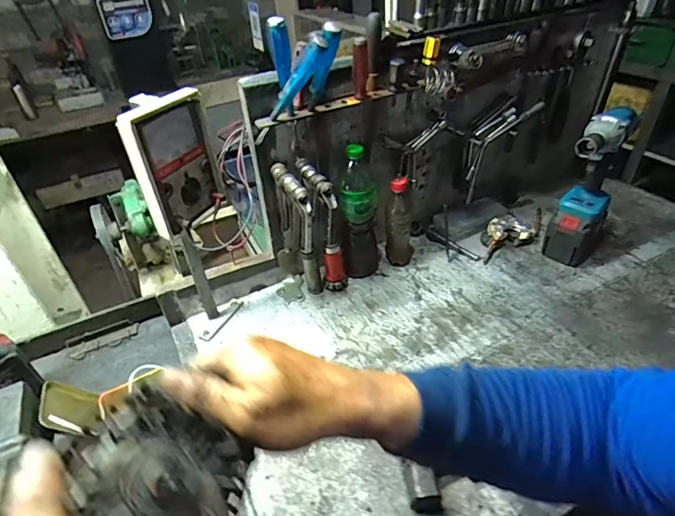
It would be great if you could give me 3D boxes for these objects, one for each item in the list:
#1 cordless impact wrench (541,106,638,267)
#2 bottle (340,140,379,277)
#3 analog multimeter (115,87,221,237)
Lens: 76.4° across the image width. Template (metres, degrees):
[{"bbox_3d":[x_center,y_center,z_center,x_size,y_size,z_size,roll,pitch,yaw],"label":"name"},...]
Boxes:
[{"bbox_3d":[0.459,-0.116,0.794,0.083,0.290,0.152,17,41,26],"label":"cordless impact wrench"},{"bbox_3d":[0.042,-0.079,0.811,0.067,0.273,0.065,-2,37,2],"label":"bottle"},{"bbox_3d":[-0.230,-0.133,0.594,0.057,0.164,0.121,10,39,18],"label":"analog multimeter"}]

